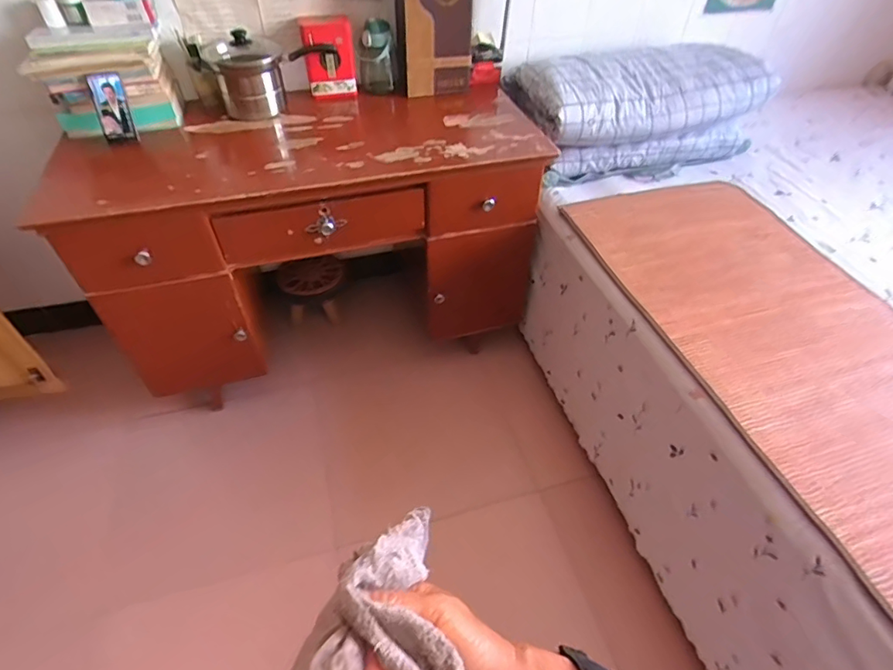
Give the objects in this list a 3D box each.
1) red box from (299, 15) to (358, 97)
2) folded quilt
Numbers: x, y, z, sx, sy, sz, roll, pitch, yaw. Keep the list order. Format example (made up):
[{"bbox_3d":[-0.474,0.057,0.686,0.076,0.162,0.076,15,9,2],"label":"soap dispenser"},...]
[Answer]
[{"bbox_3d":[-0.343,-0.776,1.407,0.160,0.194,0.064,-21,51,-22],"label":"red box"},{"bbox_3d":[0.578,-0.709,1.548,0.680,0.290,0.413,-10,48,-12],"label":"folded quilt"}]

